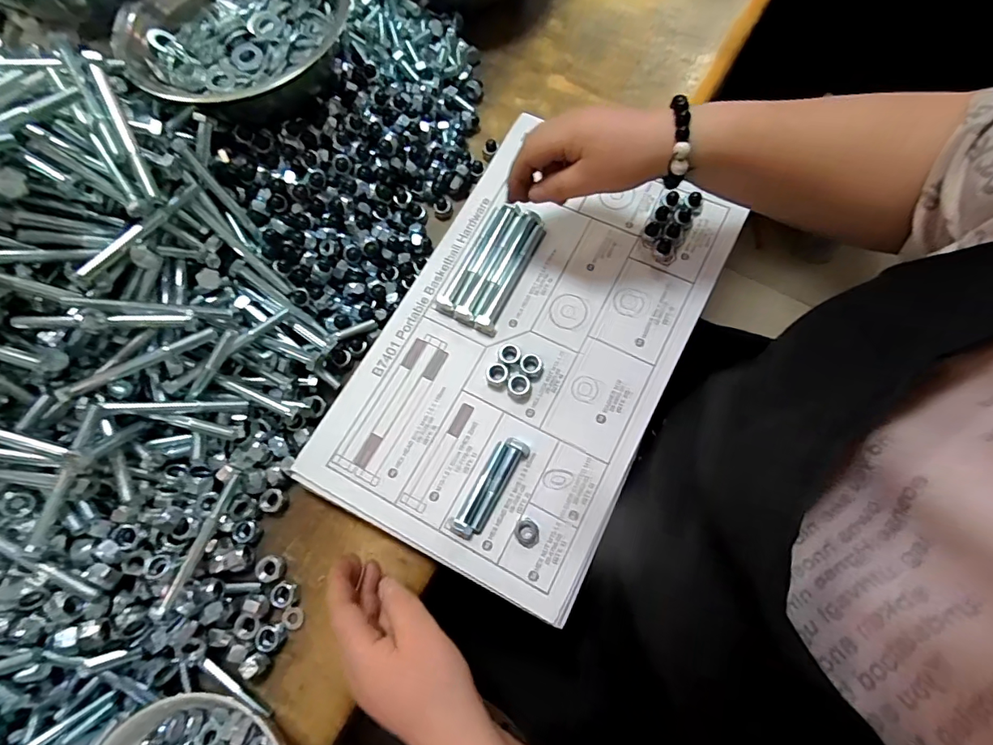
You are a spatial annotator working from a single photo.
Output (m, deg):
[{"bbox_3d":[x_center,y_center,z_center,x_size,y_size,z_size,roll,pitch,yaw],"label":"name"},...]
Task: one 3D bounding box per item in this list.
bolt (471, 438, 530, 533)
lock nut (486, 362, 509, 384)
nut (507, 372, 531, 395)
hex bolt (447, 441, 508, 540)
[{"bbox_3d":[0.001,0.082,0.355,0.016,0.012,0.071,26,76,10],"label":"bolt"},{"bbox_3d":[0.000,0.001,0.385,0.017,0.010,0.016,-1,73,3],"label":"lock nut"},{"bbox_3d":[0.018,0.009,0.381,0.017,0.008,0.016,-1,73,3],"label":"nut"},{"bbox_3d":[-0.011,0.084,0.355,0.017,0.013,0.073,26,76,10],"label":"hex bolt"}]

